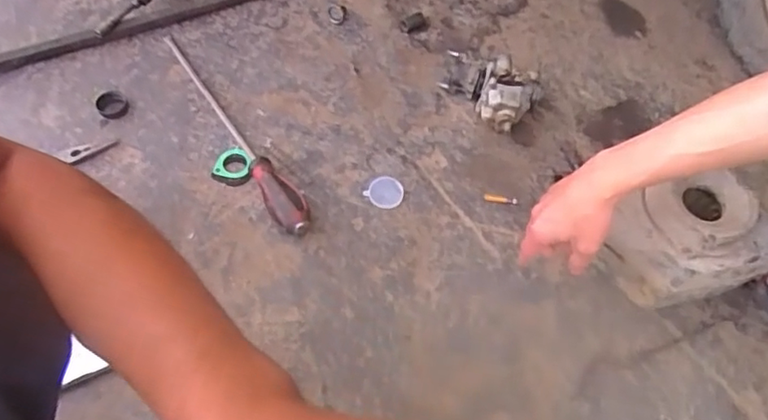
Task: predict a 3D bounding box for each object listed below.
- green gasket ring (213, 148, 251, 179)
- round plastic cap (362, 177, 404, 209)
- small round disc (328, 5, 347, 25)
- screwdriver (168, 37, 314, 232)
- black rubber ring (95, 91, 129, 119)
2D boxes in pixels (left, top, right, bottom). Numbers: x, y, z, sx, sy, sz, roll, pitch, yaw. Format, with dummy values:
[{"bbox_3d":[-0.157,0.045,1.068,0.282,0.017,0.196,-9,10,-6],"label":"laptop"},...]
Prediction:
[{"bbox_3d":[-0.199,-0.063,0.774,0.046,0.007,0.047,14,63,4],"label":"green gasket ring"},{"bbox_3d":[0.003,-0.024,0.775,0.046,0.004,0.047,1,63,-2],"label":"round plastic cap"},{"bbox_3d":[-0.072,-0.303,0.905,0.030,0.008,0.031,0,90,2],"label":"small round disc"},{"bbox_3d":[-0.203,-0.122,0.784,0.039,0.041,0.382,-28,68,-16],"label":"screwdriver"},{"bbox_3d":[-0.377,-0.147,0.809,0.045,0.010,0.038,26,65,10],"label":"black rubber ring"}]

